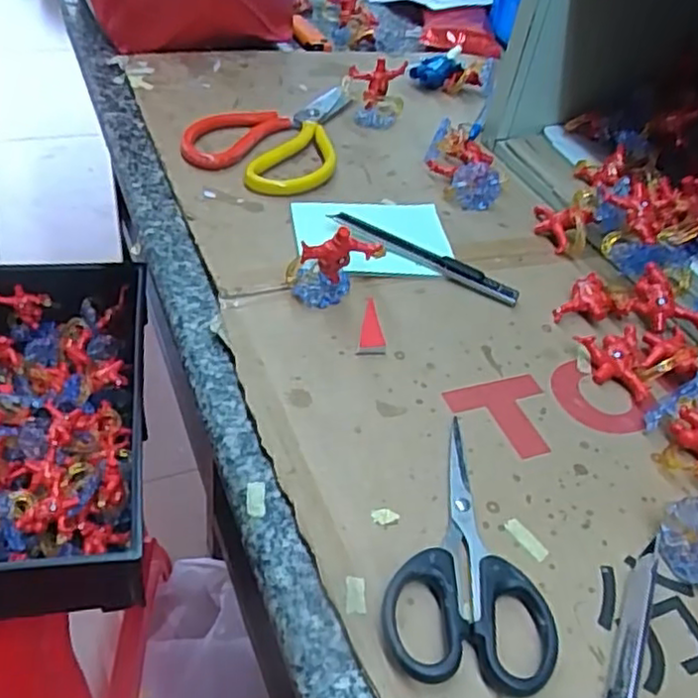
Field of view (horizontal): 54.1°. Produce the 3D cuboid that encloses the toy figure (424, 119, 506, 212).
[{"bbox_3d":[0.086,-0.140,0.512,0.052,0.028,0.081,9,43,-2],"label":"toy figure"}]

